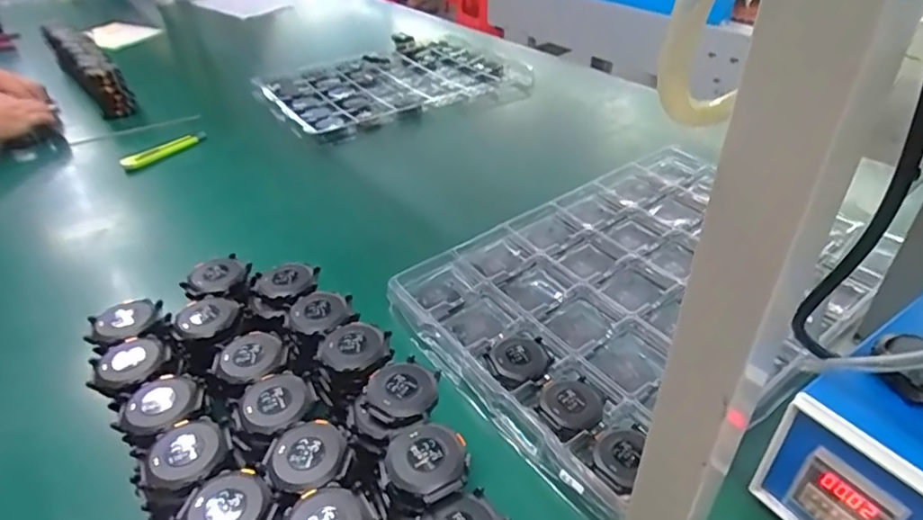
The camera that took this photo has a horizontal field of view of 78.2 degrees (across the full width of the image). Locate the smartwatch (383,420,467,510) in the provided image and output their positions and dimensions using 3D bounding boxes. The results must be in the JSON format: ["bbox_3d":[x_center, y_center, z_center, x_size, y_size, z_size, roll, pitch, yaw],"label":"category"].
[{"bbox_3d":[-0.020,0.124,0.347,0.047,0.016,0.049,-1,38,1],"label":"smartwatch"}]

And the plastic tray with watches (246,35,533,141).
[{"bbox_3d":[-0.128,-0.329,1.049,0.439,0.025,0.306,-24,43,-26],"label":"plastic tray with watches"}]

